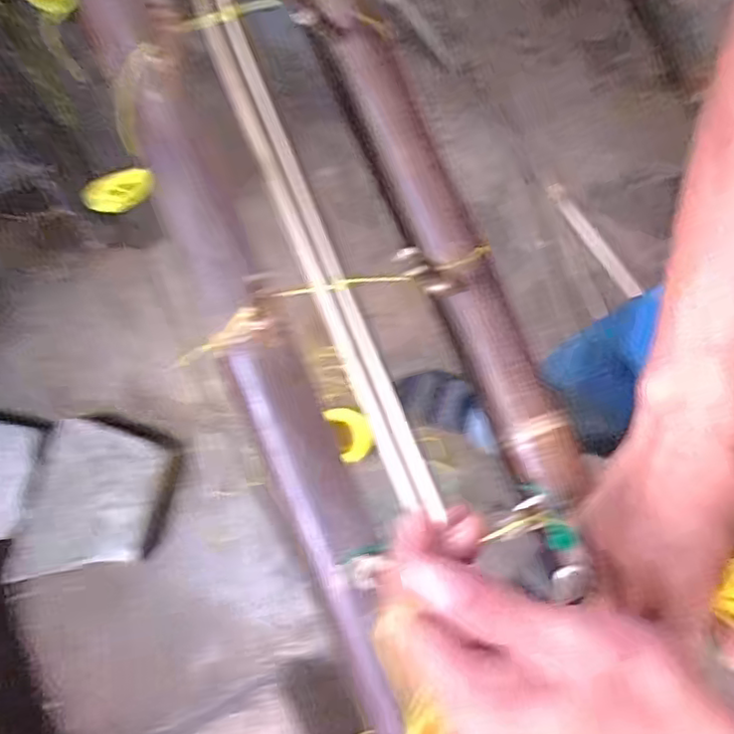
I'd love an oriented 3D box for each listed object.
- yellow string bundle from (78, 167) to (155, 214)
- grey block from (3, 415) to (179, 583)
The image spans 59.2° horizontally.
[{"bbox_3d":[-0.193,-0.137,0.503,0.055,0.017,0.025,-24,80,-7],"label":"yellow string bundle"},{"bbox_3d":[-0.485,0.245,1.163,0.230,0.085,0.296,13,77,1],"label":"grey block"}]

